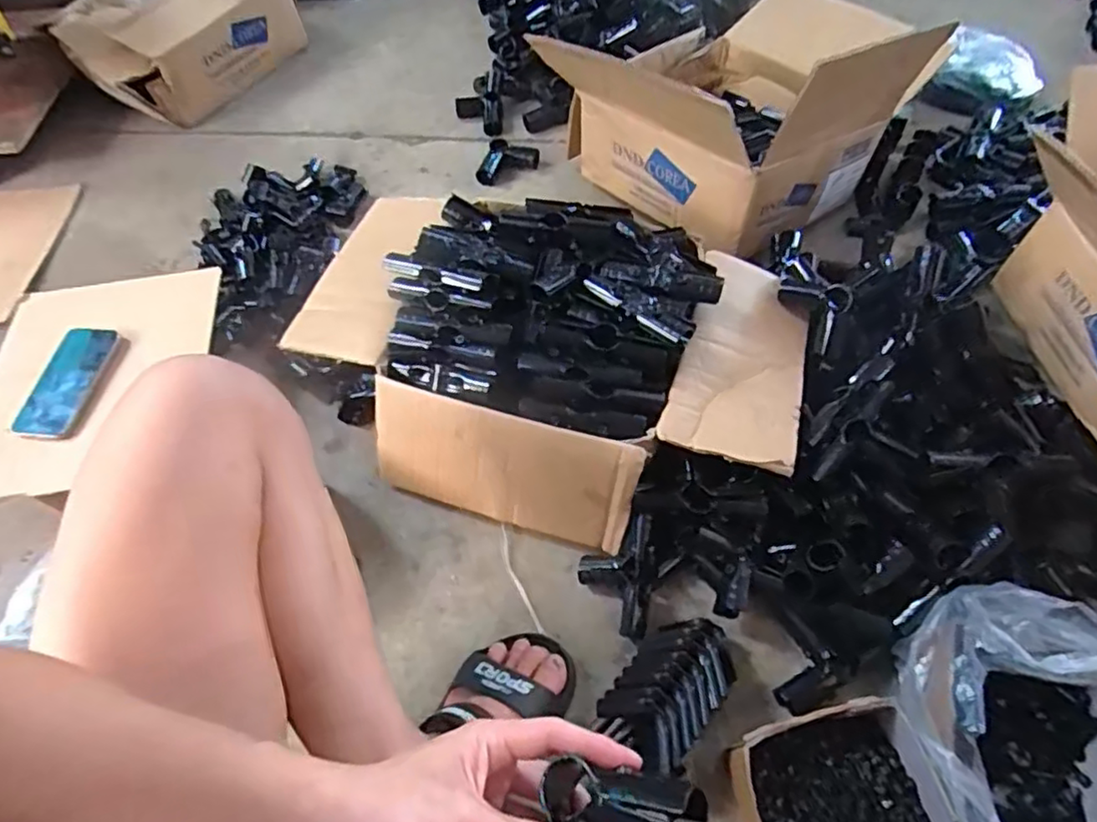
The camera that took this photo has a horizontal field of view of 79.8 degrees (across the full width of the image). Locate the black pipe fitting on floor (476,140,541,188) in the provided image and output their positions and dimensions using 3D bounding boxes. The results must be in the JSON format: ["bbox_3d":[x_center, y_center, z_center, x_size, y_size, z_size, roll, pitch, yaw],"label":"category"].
[{"bbox_3d":[-0.065,-0.408,1.075,0.100,0.029,0.080,-5,59,1],"label":"black pipe fitting on floor"}]

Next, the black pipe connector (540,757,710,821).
[{"bbox_3d":[0.033,0.214,0.318,0.081,0.027,0.070,5,59,7],"label":"black pipe connector"}]

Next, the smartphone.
[{"bbox_3d":[-0.561,-0.033,0.765,0.069,0.015,0.145,1,59,5],"label":"smartphone"}]

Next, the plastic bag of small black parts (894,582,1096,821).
[{"bbox_3d":[0.409,0.274,0.555,0.204,0.129,0.237,-14,59,-4],"label":"plastic bag of small black parts"}]

